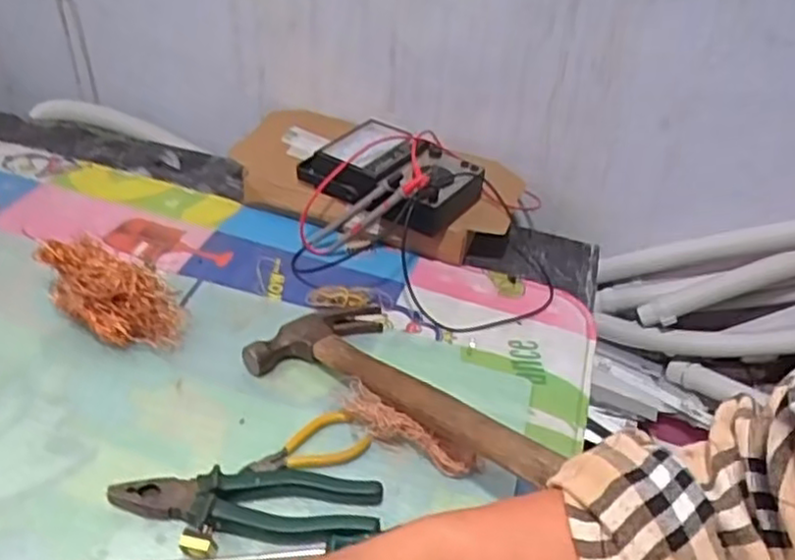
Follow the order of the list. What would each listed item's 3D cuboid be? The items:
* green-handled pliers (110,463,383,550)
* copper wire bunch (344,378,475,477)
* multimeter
[{"bbox_3d":[-0.111,0.163,0.528,0.191,0.018,0.057,7,41,2],"label":"green-handled pliers"},{"bbox_3d":[0.005,0.123,0.576,0.119,0.035,0.024,29,46,24],"label":"copper wire bunch"},{"bbox_3d":[-0.009,-0.121,0.794,0.185,0.053,0.113,19,41,26],"label":"multimeter"}]

